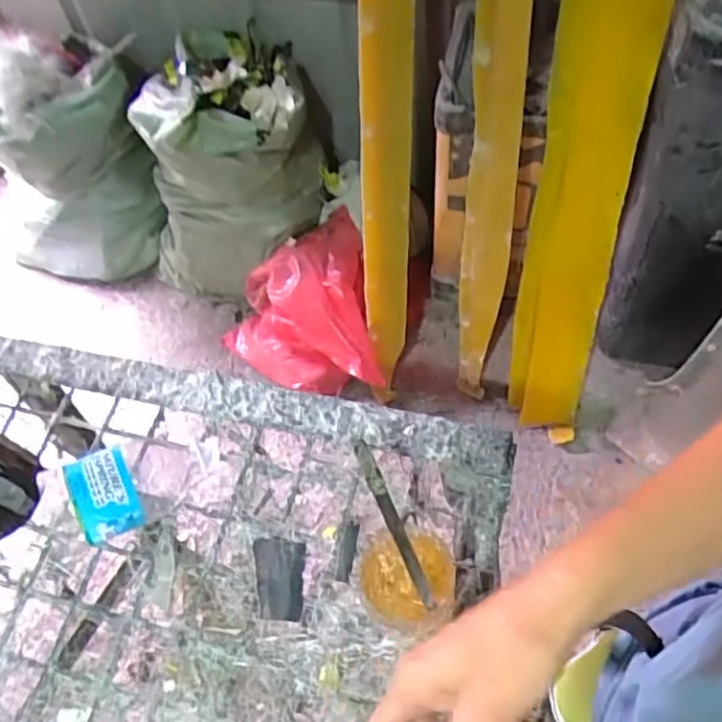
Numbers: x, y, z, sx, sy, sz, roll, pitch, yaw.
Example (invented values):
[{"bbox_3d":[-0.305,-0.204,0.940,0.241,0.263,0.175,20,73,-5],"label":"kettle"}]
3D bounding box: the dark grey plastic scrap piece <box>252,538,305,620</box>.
[{"bbox_3d":[-0.075,0.195,0.590,0.047,0.014,0.070,-3,55,4],"label":"dark grey plastic scrap piece"}]

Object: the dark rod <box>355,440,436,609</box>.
[{"bbox_3d":[0.026,0.130,0.526,0.012,0.013,0.139,-24,89,-12],"label":"dark rod"}]

